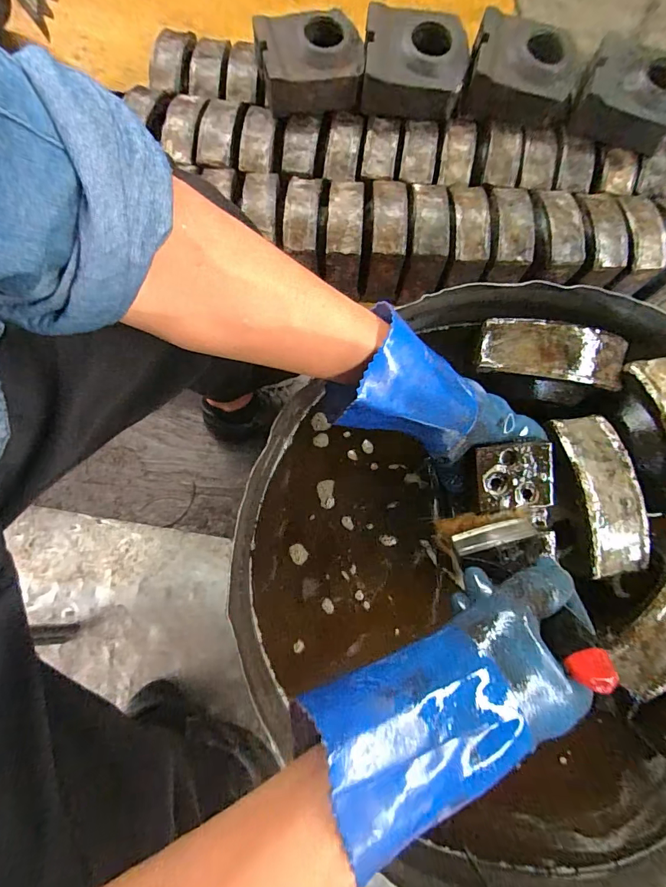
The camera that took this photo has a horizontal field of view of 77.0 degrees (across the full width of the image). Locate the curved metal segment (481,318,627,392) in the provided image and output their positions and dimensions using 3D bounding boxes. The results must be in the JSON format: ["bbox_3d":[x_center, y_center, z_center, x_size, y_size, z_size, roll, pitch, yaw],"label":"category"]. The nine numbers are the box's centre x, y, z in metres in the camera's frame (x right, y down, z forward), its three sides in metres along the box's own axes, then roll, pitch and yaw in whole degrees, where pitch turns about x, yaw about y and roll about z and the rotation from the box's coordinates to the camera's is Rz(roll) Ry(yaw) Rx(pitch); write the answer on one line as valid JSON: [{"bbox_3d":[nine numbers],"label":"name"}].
[{"bbox_3d":[0.232,-0.095,0.434,0.147,0.029,0.059,10,76,2],"label":"curved metal segment"}]

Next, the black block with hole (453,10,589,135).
[{"bbox_3d":[0.345,-0.674,0.771,0.197,0.094,0.143,18,77,4],"label":"black block with hole"}]

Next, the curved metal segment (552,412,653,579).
[{"bbox_3d":[0.267,0.047,0.410,0.056,0.027,0.156,-8,77,-3],"label":"curved metal segment"}]

